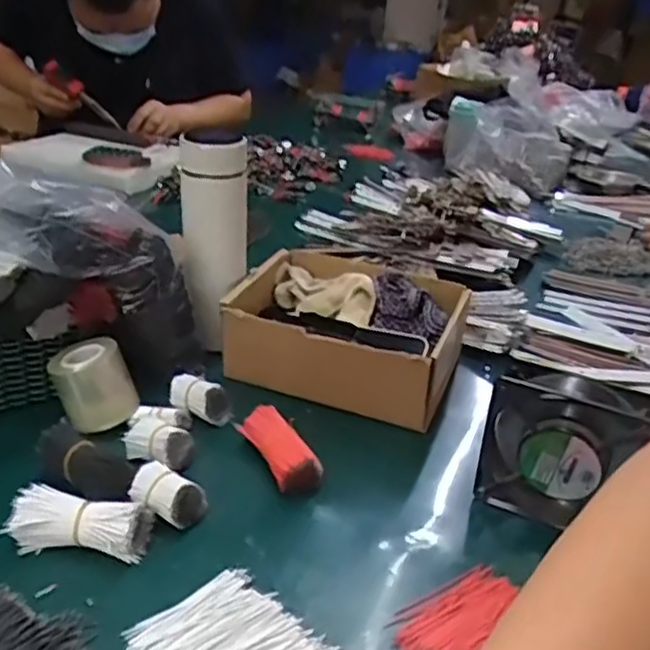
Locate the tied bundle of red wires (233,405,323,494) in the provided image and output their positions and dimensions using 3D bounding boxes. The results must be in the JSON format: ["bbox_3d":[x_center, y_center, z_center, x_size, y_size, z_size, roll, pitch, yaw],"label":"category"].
[{"bbox_3d":[-0.041,0.105,0.593,0.032,0.032,0.089,-12,31,-31],"label":"tied bundle of red wires"}]

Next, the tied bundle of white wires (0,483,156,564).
[{"bbox_3d":[-0.175,0.142,0.499,0.094,0.033,0.036,5,26,0],"label":"tied bundle of white wires"}]

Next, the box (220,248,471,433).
[{"bbox_3d":[0.019,0.007,0.722,0.225,0.088,0.169,14,27,16],"label":"box"}]

